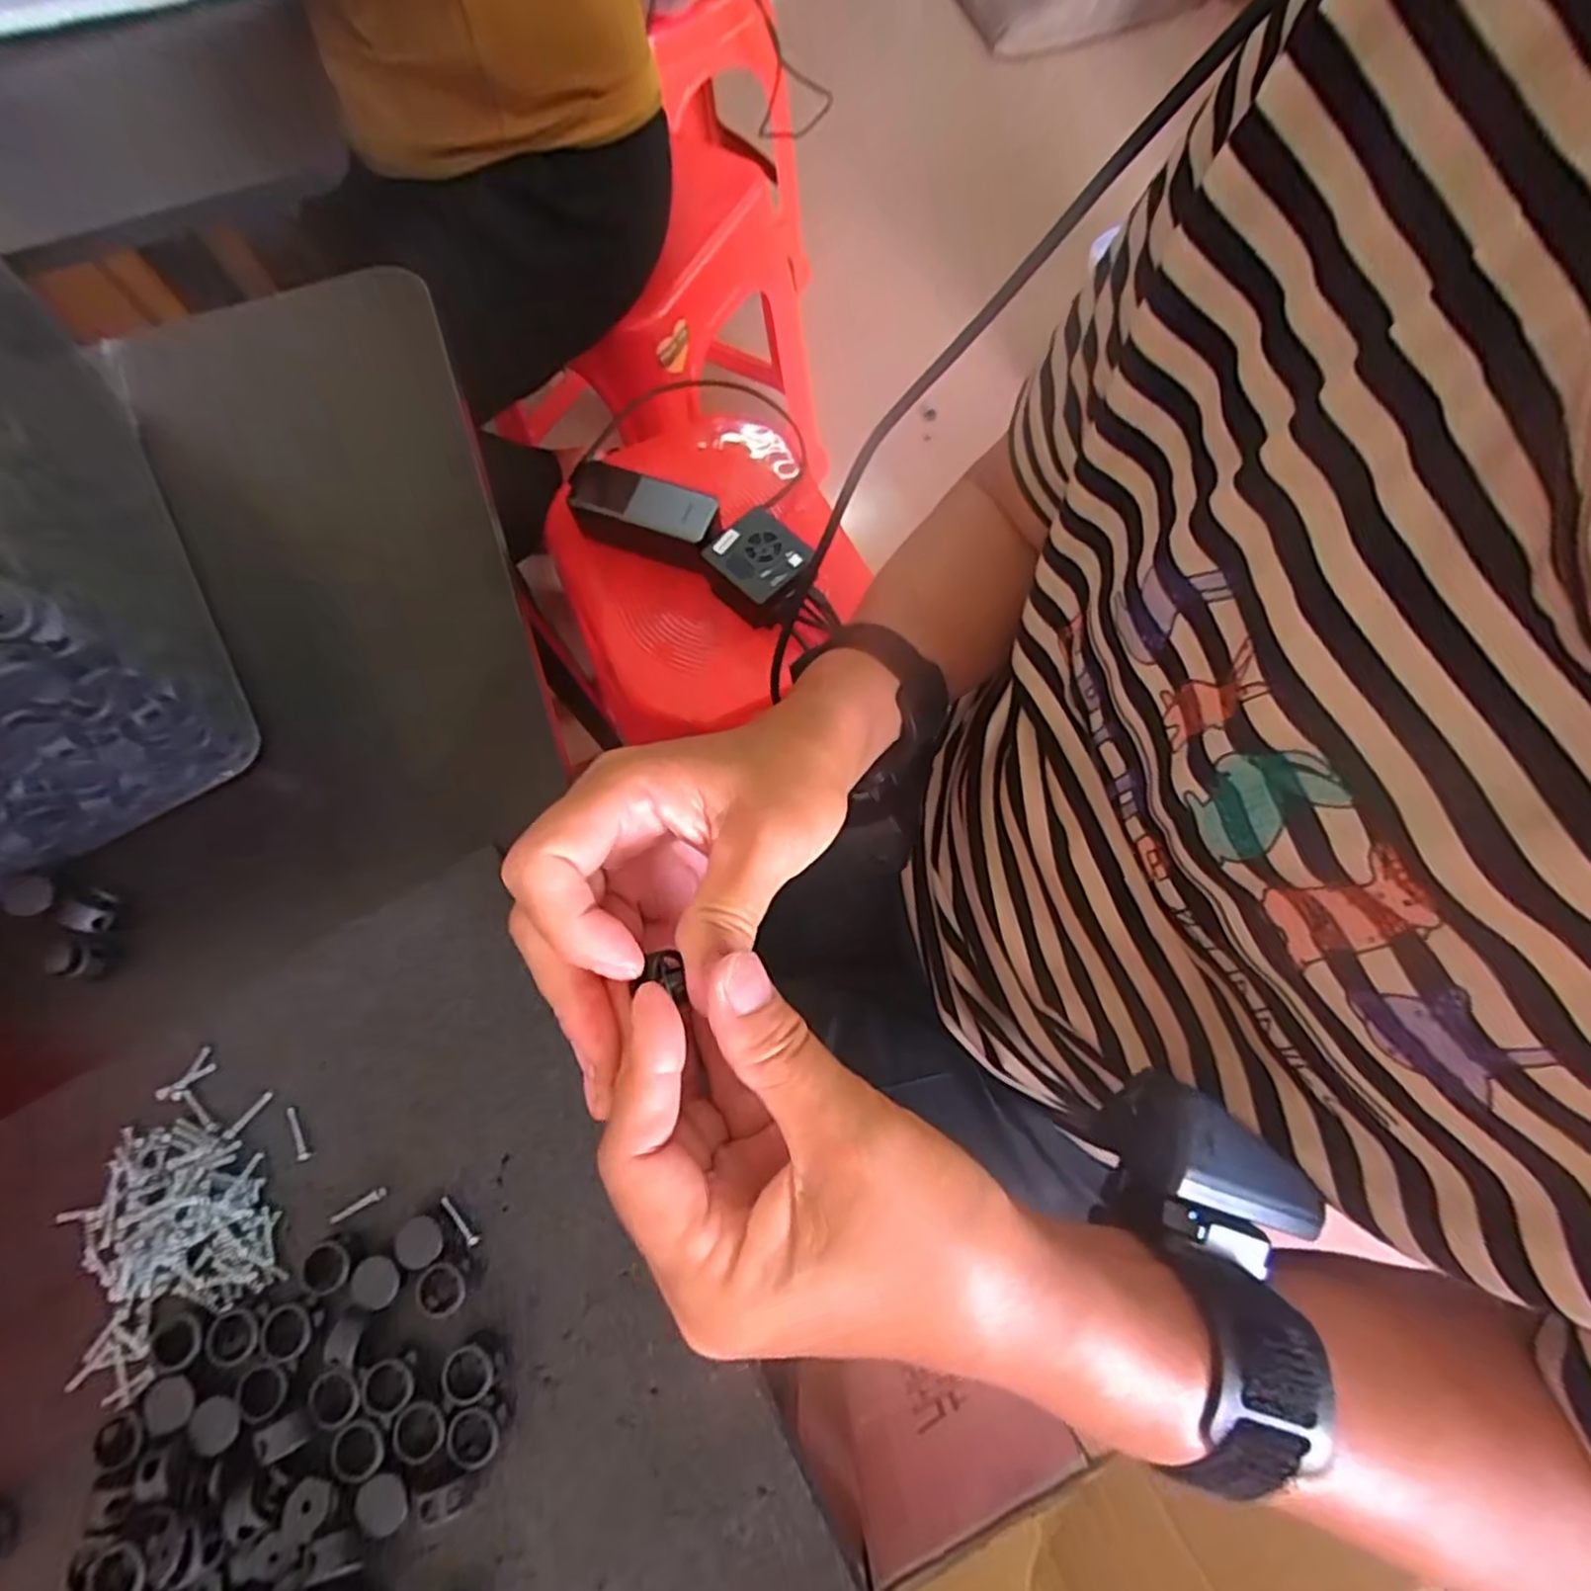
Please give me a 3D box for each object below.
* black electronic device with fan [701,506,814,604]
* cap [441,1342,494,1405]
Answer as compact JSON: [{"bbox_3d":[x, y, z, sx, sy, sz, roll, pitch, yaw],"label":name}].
[{"bbox_3d":[-0.031,-0.207,0.644,0.071,0.036,0.080,-43,78,-11],"label":"black electronic device with fan"},{"bbox_3d":[-0.111,0.196,0.244,0.016,0.006,0.016,0,73,1],"label":"cap"}]

